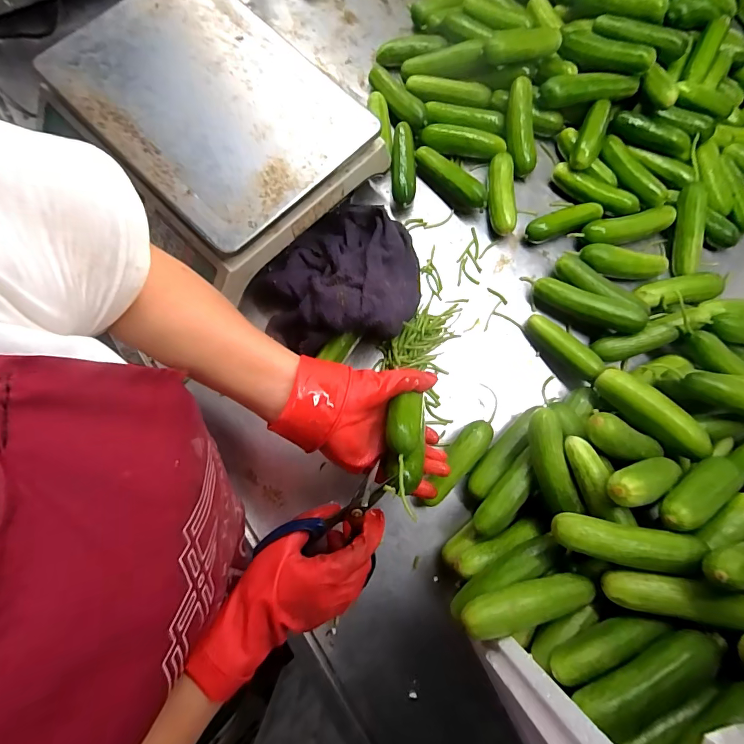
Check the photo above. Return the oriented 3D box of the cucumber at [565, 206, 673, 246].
[{"bbox_3d":[0.326,-0.185,0.517,0.130,0.034,0.032,-14,78,-5],"label":"cucumber"}]

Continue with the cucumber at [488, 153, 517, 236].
[{"bbox_3d":[0.171,-0.239,0.532,0.037,0.036,0.115,2,77,-1],"label":"cucumber"}]

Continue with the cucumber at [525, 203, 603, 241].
[{"bbox_3d":[0.252,-0.197,0.521,0.103,0.027,0.030,-20,78,-6],"label":"cucumber"}]

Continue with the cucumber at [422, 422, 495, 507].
[{"bbox_3d":[0.093,0.100,0.441,0.032,0.033,0.111,41,79,7],"label":"cucumber"}]

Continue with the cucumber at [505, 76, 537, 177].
[{"bbox_3d":[0.201,-0.330,0.528,0.039,0.030,0.118,-5,95,-3],"label":"cucumber"}]

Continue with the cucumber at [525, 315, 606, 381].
[{"bbox_3d":[0.229,-0.031,0.477,0.097,0.038,0.032,43,79,8],"label":"cucumber"}]

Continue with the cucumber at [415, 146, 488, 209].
[{"bbox_3d":[0.104,-0.256,0.526,0.027,0.035,0.115,-44,82,-10],"label":"cucumber"}]

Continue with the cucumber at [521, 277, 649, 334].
[{"bbox_3d":[0.255,-0.083,0.486,0.141,0.033,0.032,27,77,19],"label":"cucumber"}]

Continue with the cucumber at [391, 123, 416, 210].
[{"bbox_3d":[0.041,-0.273,0.525,0.031,0.030,0.116,-1,77,-2],"label":"cucumber"}]

